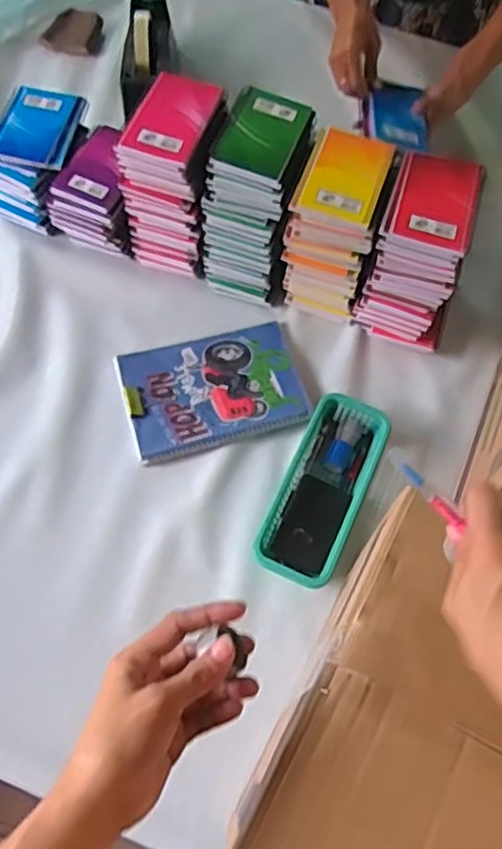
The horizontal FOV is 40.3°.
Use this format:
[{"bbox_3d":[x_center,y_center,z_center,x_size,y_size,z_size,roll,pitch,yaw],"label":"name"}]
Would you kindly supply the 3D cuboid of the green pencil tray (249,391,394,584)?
[{"bbox_3d":[0.084,0.073,0.783,0.091,0.050,0.227,23,66,9],"label":"green pencil tray"}]

